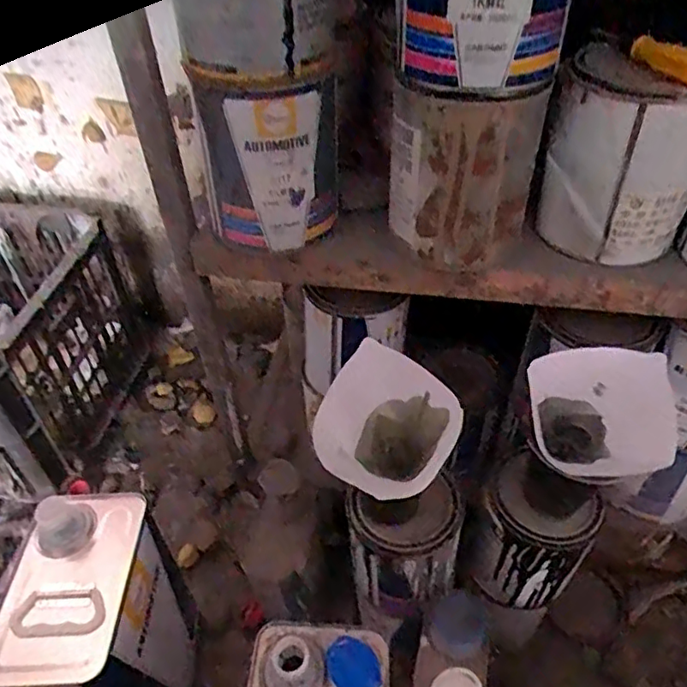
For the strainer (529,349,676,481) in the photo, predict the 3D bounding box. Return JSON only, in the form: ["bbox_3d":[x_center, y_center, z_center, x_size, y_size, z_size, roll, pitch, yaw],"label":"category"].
[{"bbox_3d":[0.217,0.064,0.487,0.102,0.082,0.096,-2,46,2],"label":"strainer"}]

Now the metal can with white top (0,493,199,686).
[{"bbox_3d":[-0.227,0.286,0.583,0.103,0.252,0.173,-1,44,1],"label":"metal can with white top"}]

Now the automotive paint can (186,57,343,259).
[{"bbox_3d":[-0.061,-0.155,0.465,0.104,0.135,0.097,-1,44,1],"label":"automotive paint can"}]

